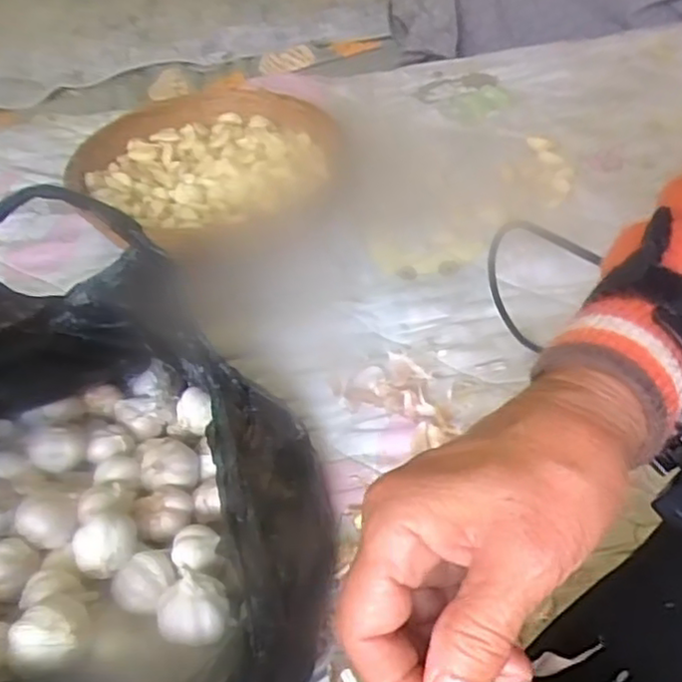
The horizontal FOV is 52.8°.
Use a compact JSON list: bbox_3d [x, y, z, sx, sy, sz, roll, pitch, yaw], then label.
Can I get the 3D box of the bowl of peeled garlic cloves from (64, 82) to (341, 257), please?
[{"bbox_3d":[-0.120,-0.155,0.651,0.237,0.061,0.250,-4,46,4],"label":"bowl of peeled garlic cloves"}]

